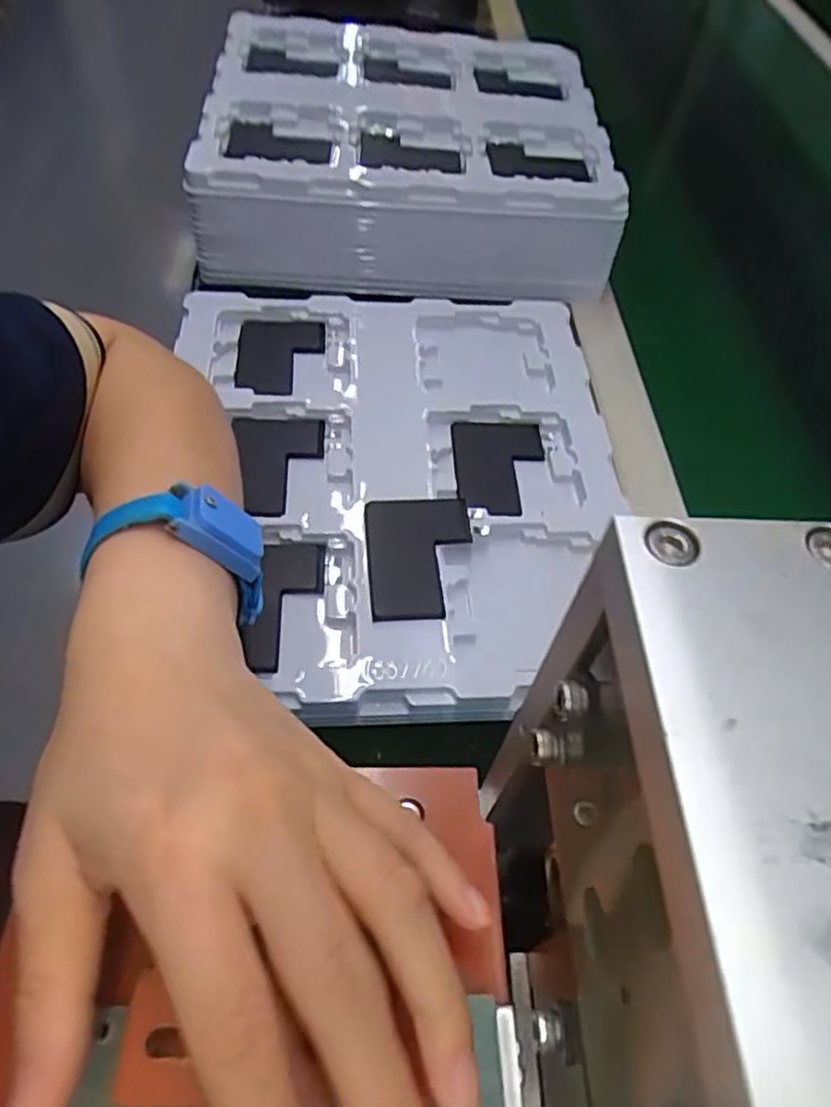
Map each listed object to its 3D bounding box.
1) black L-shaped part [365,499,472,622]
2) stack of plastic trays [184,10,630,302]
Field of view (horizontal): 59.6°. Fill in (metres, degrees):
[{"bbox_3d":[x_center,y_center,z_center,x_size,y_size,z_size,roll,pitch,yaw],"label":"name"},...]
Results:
[{"bbox_3d":[0.003,0.003,0.394,0.057,0.013,0.079,-1,54,-6],"label":"black L-shaped part"},{"bbox_3d":[-0.010,-0.353,0.619,0.319,0.074,0.319,1,54,-5],"label":"stack of plastic trays"}]

